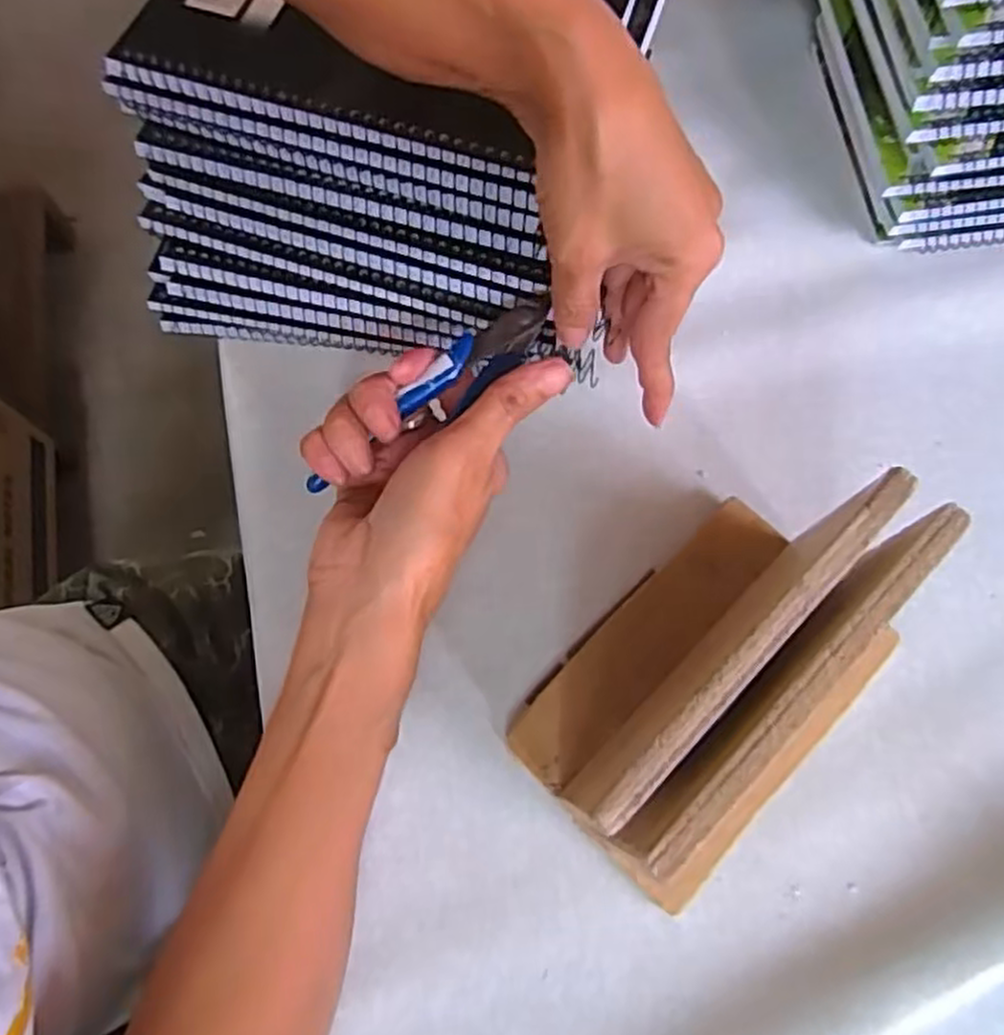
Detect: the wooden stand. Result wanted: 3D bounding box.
[{"bbox_3d":[0.088,0.061,0.288,0.154,0.113,0.105,-43,75,-11],"label":"wooden stand"}]

